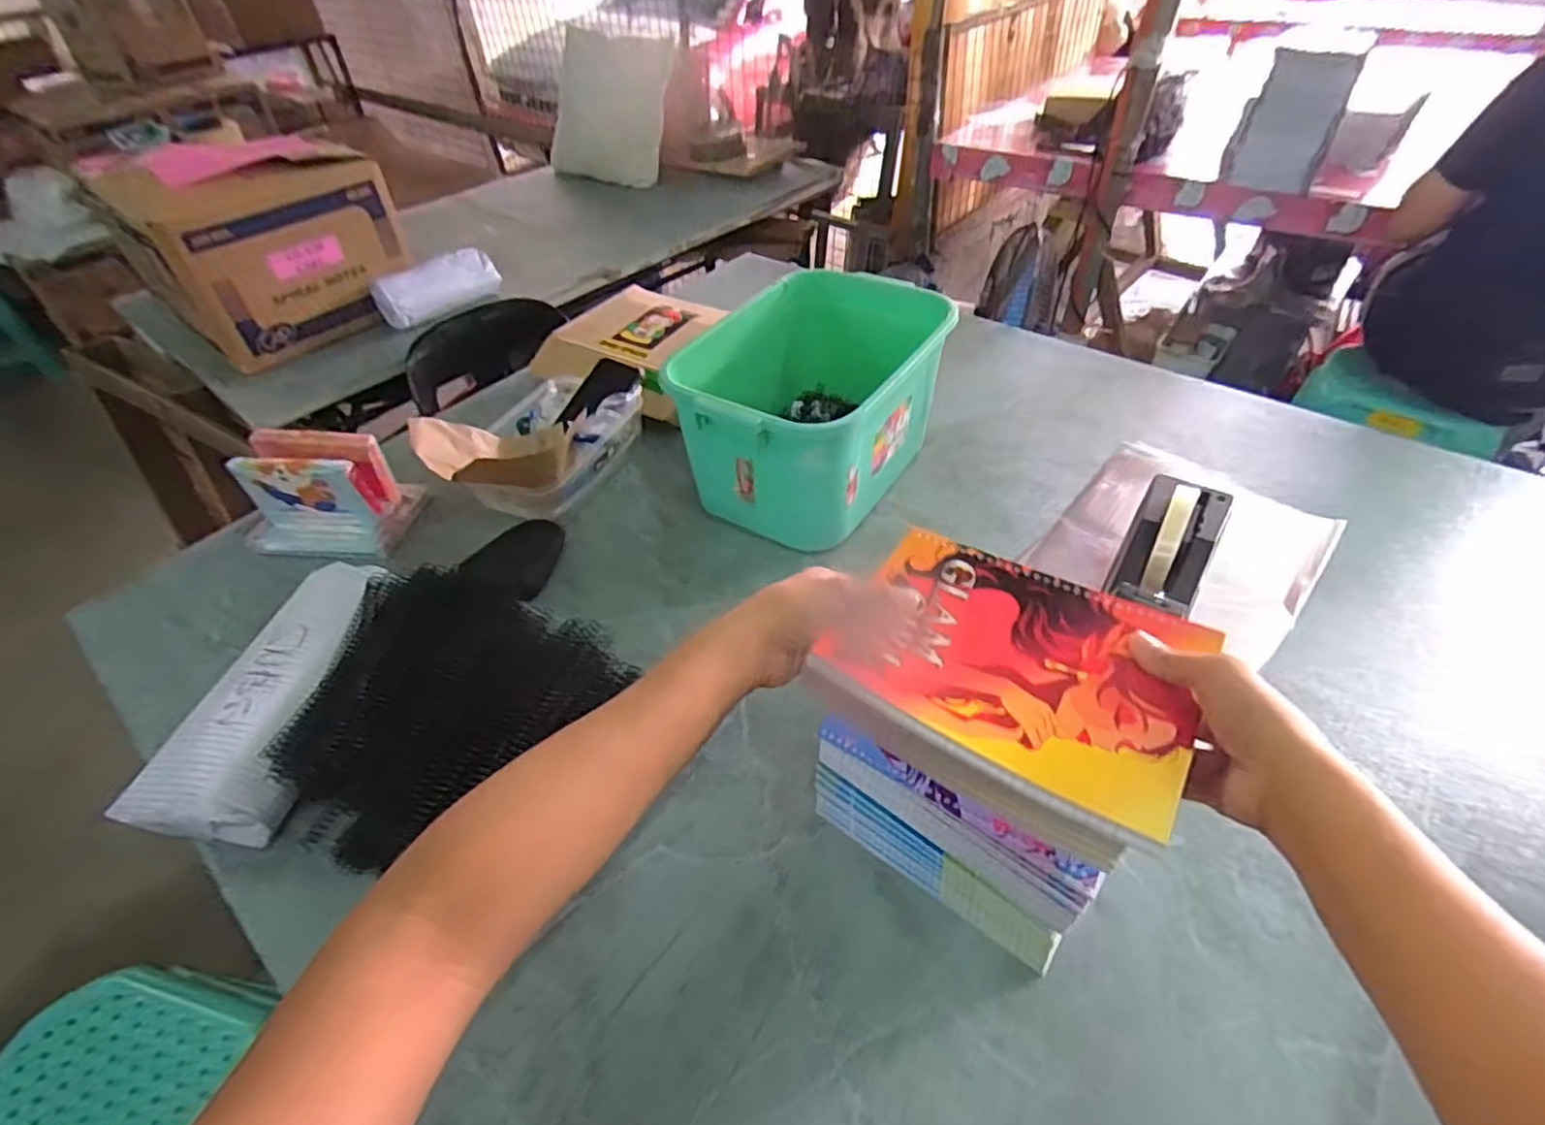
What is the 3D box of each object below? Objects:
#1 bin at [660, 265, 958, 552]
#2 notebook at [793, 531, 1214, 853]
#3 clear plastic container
[{"bbox_3d":[0.067,-0.207,0.854,0.250,0.200,0.382,22,52,23],"label":"bin"},{"bbox_3d":[0.142,0.055,0.396,0.191,0.017,0.153,24,52,25],"label":"notebook"},{"bbox_3d":[-0.289,-0.163,0.900,0.163,0.103,0.235,13,48,16],"label":"clear plastic container"}]

